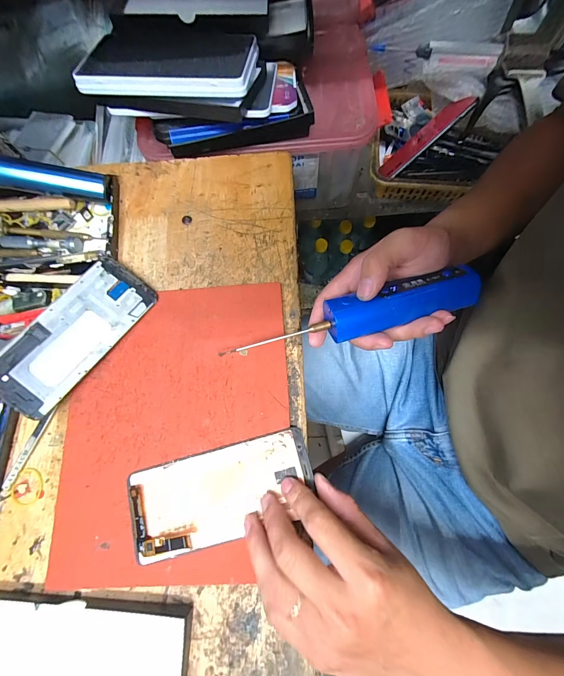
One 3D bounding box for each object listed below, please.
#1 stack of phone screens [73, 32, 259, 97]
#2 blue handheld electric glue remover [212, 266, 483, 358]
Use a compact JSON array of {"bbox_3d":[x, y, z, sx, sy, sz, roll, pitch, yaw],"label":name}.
[{"bbox_3d":[-0.122,-0.301,0.343,0.182,0.032,0.094,6,73,0],"label":"stack of phone screens"},{"bbox_3d":[0.059,-0.017,0.277,0.224,0.038,0.036,-16,74,5],"label":"blue handheld electric glue remover"}]

